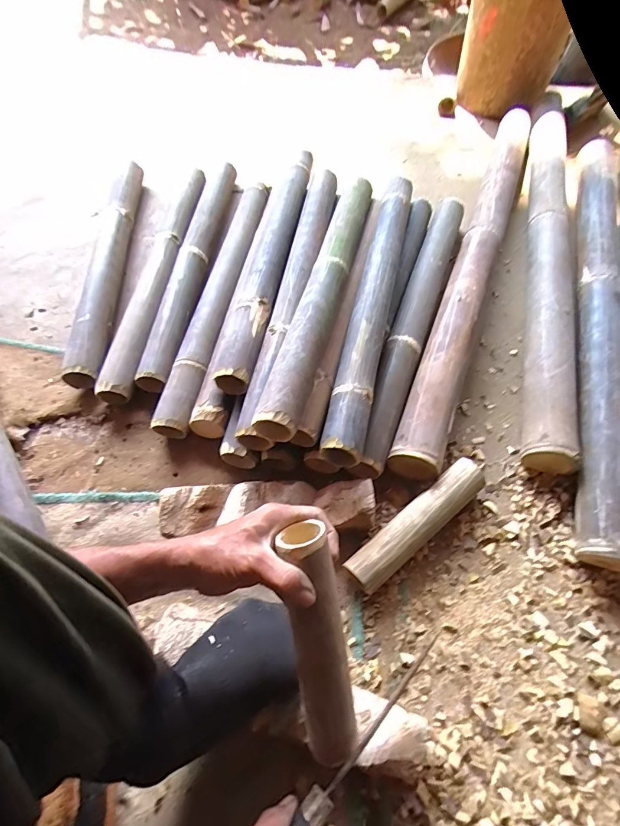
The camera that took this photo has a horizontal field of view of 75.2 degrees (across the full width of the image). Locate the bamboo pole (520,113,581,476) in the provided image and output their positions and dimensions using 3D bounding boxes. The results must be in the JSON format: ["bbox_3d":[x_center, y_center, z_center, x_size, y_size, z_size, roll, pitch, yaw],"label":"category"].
[{"bbox_3d":[0.487,-0.337,0.833,0.083,0.080,0.987,13,62,10],"label":"bamboo pole"}]

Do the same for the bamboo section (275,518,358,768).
[{"bbox_3d":[0.011,0.229,0.397,0.052,0.047,0.241,-7,97,-1],"label":"bamboo section"}]

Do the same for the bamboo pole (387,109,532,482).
[{"bbox_3d":[0.340,-0.318,0.825,0.079,0.081,1.010,18,62,13],"label":"bamboo pole"}]

